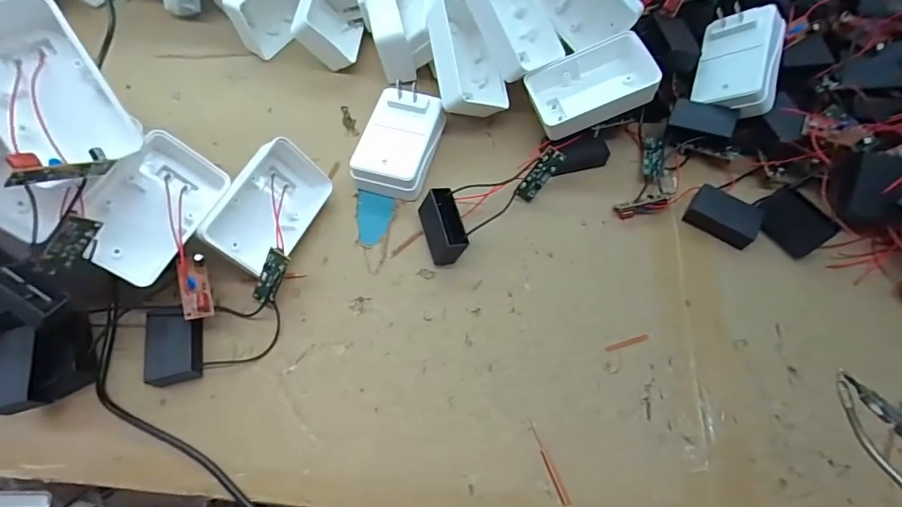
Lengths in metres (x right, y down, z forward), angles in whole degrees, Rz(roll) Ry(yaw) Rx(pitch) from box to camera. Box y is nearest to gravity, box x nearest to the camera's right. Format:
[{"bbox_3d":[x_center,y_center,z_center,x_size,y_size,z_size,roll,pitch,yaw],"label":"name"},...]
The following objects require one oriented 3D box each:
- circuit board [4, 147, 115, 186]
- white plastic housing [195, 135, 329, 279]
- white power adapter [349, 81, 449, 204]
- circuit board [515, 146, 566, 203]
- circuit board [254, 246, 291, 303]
[{"bbox_3d":[-0.194,-0.043,0.230,0.010,0.014,0.044,36,30,14],"label":"circuit board"},{"bbox_3d":[-0.132,-0.033,0.333,0.037,0.056,0.089,22,70,48],"label":"white plastic housing"},{"bbox_3d":[-0.041,-0.088,0.369,0.056,0.038,0.087,14,65,6],"label":"white power adapter"},{"bbox_3d":[0.067,-0.060,0.352,0.016,0.045,0.004,33,24,-10],"label":"circuit board"},{"bbox_3d":[-0.121,0.016,0.312,0.016,0.042,0.007,36,23,14],"label":"circuit board"}]

